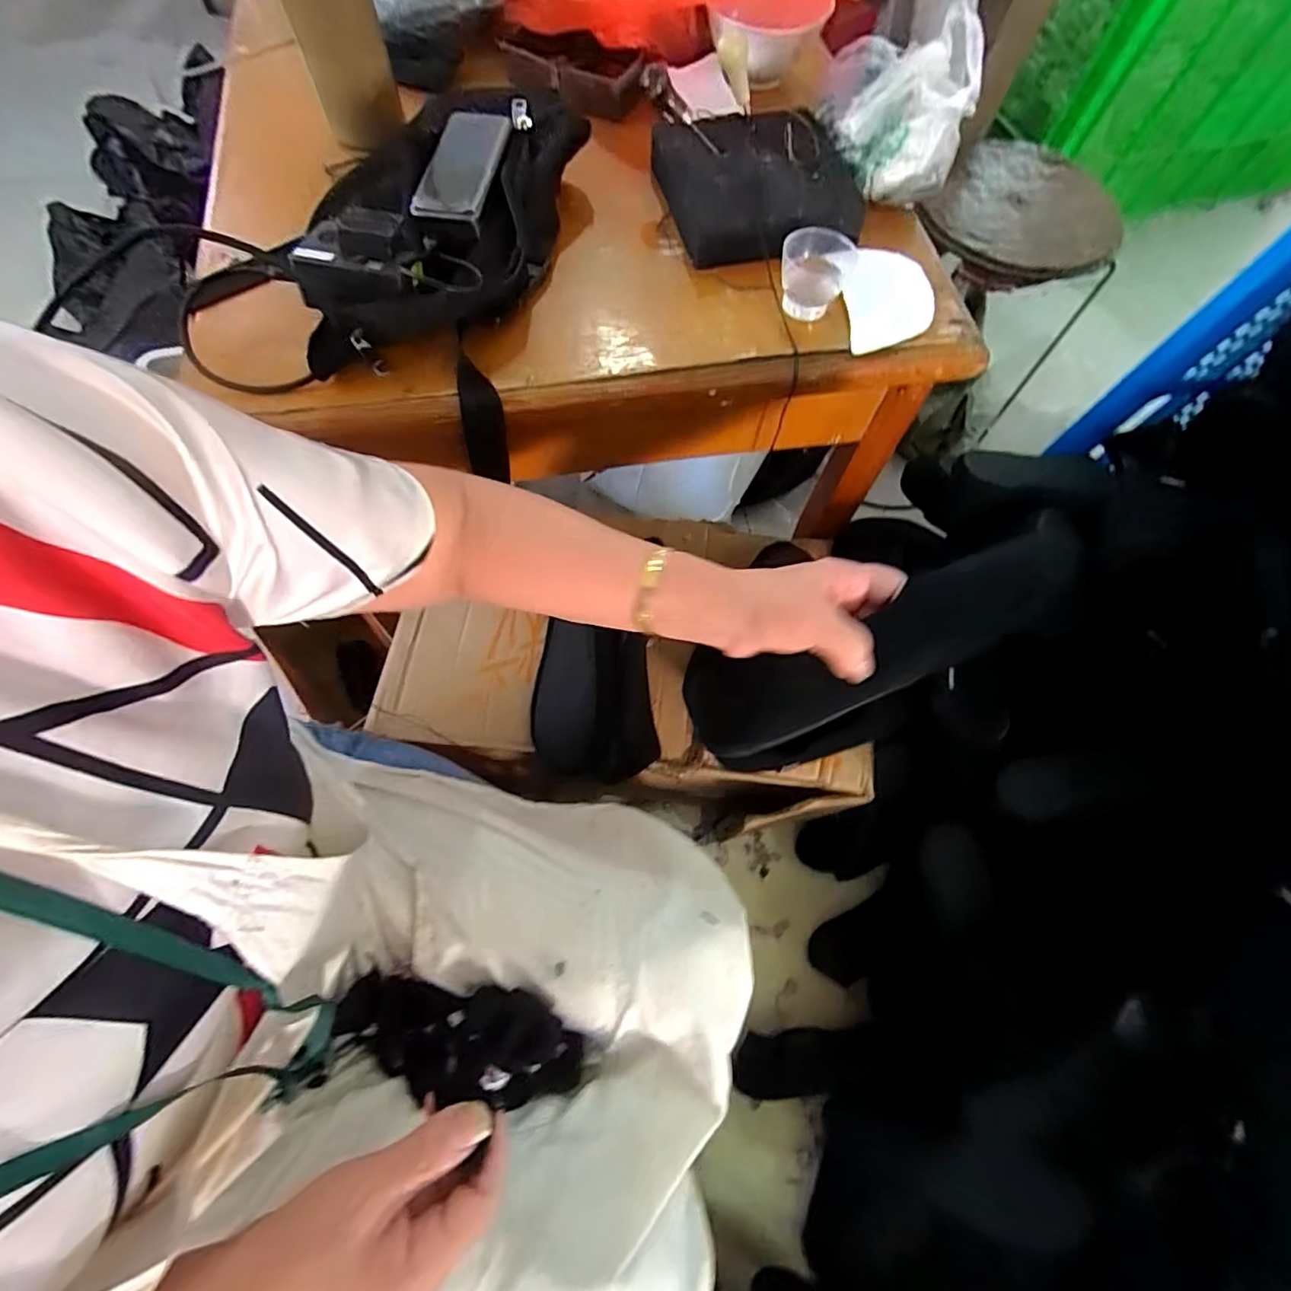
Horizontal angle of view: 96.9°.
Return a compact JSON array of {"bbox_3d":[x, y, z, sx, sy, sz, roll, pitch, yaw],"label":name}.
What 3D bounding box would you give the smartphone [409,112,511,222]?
[{"bbox_3d":[-0.141,-0.373,0.440,0.053,0.013,0.121,5,69,-1],"label":"smartphone"}]

